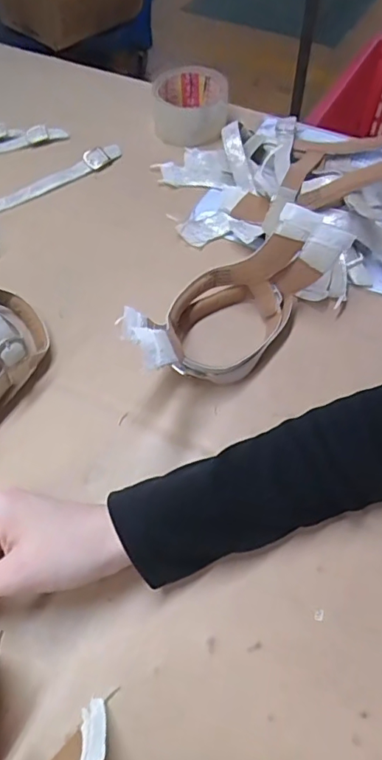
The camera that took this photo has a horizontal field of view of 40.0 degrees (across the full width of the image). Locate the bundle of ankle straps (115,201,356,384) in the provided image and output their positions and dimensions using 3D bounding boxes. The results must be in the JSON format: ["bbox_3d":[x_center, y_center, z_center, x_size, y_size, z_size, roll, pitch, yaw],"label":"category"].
[{"bbox_3d":[0.029,-0.063,0.440,0.197,0.094,0.088,-39,65,-22],"label":"bundle of ankle straps"}]

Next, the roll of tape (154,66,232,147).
[{"bbox_3d":[0.002,-0.334,0.639,0.094,0.047,0.090,-3,57,-2],"label":"roll of tape"}]

